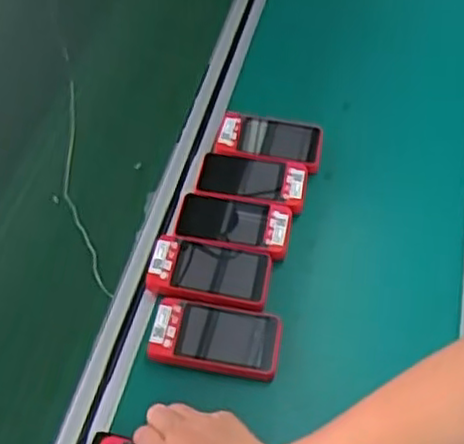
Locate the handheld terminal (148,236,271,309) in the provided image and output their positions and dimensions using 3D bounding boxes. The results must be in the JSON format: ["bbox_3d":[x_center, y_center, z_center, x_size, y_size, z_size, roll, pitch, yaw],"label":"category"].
[{"bbox_3d":[-0.023,0.051,0.701,0.119,0.013,0.068,10,55,7],"label":"handheld terminal"}]

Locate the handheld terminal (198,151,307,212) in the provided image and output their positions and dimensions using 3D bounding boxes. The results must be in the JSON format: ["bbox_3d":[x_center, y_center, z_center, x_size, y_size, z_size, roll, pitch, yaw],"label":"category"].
[{"bbox_3d":[0.022,-0.049,0.763,0.117,0.013,0.066,10,55,7],"label":"handheld terminal"}]

